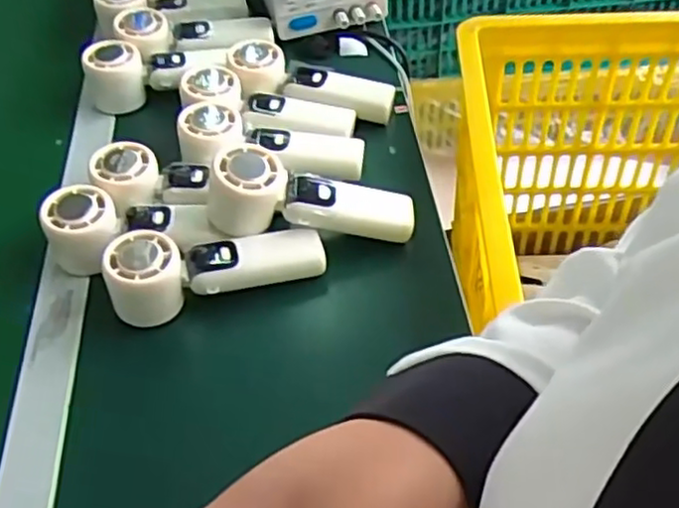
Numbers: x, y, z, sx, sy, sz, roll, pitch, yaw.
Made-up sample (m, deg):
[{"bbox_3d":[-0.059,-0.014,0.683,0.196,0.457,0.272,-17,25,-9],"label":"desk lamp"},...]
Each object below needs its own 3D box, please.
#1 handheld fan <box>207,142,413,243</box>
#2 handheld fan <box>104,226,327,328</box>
[{"bbox_3d":[-0.025,-0.042,0.570,0.162,0.061,0.053,8,47,-14],"label":"handheld fan"},{"bbox_3d":[-0.097,0.008,0.552,0.166,0.064,0.059,-17,50,-11],"label":"handheld fan"}]

